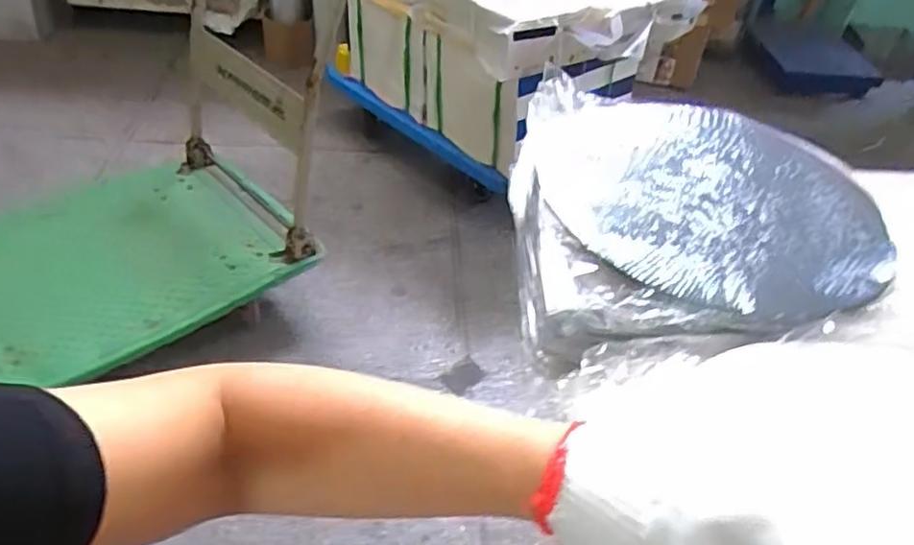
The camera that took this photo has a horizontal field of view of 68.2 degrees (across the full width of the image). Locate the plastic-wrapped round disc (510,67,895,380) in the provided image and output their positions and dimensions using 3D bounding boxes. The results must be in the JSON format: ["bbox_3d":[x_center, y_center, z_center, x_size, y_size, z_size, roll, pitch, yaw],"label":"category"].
[{"bbox_3d":[0.202,-0.050,0.599,0.312,0.060,0.329,3,41,-3],"label":"plastic-wrapped round disc"}]

